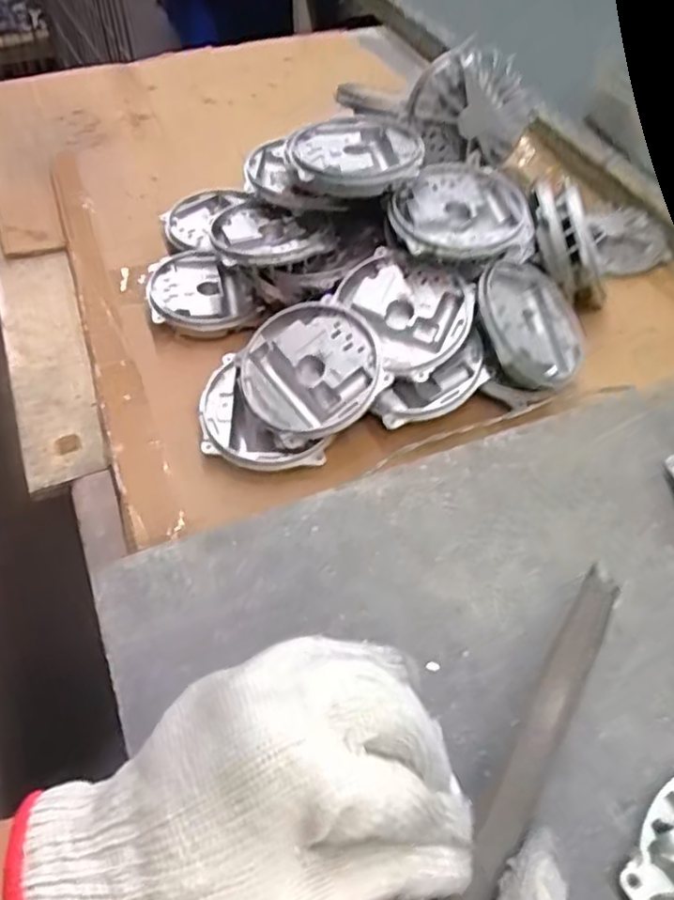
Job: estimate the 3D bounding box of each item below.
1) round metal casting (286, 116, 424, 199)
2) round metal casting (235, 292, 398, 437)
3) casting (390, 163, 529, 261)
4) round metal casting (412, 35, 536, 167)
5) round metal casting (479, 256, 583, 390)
[{"bbox_3d":[0.015,-0.247,0.586,0.108,0.023,0.116,0,50,0],"label":"round metal casting"},{"bbox_3d":[-0.017,-0.059,0.540,0.104,0.028,0.105,-3,75,12],"label":"round metal casting"},{"bbox_3d":[0.101,-0.203,0.574,0.116,0.022,0.121,0,50,0],"label":"casting"},{"bbox_3d":[0.118,-0.300,0.615,0.105,0.096,0.028,-1,50,-1],"label":"round metal casting"},{"bbox_3d":[0.156,-0.107,0.567,0.110,0.016,0.121,17,58,-30],"label":"round metal casting"}]

